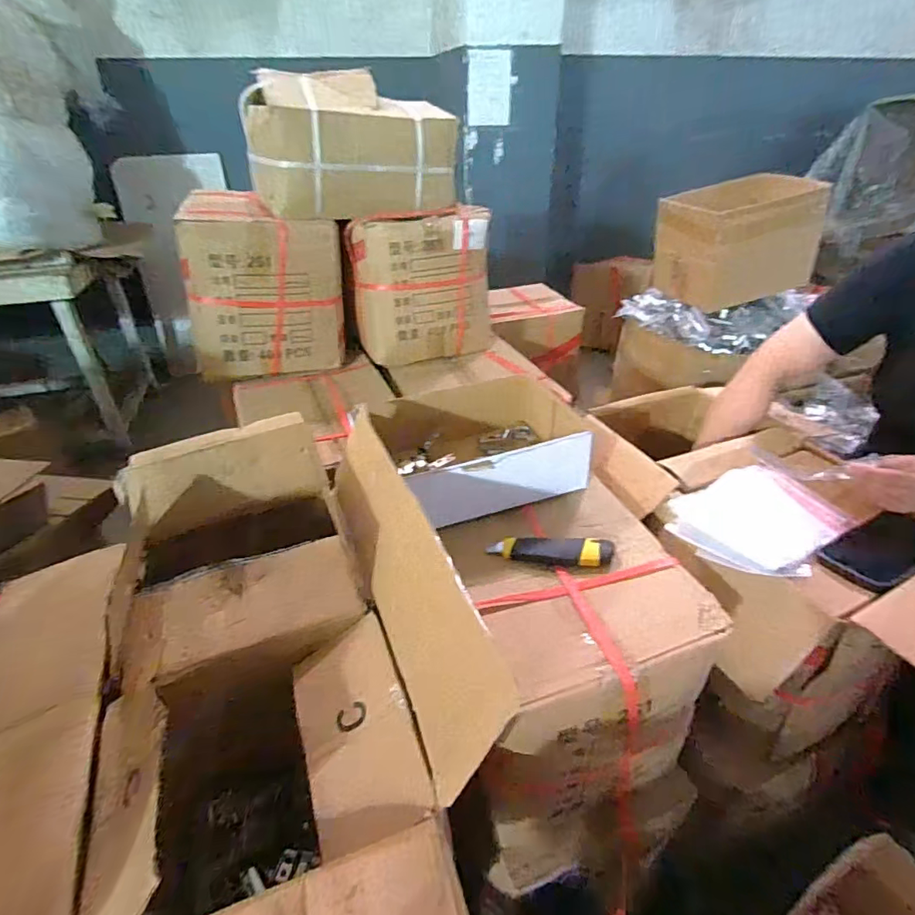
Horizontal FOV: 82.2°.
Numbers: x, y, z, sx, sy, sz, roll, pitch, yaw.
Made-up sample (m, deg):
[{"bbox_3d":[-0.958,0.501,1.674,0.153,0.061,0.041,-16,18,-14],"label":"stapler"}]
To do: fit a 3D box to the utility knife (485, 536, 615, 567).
[{"bbox_3d":[0.118,0.116,0.659,0.150,0.012,0.040,2,34,4],"label":"utility knife"}]

